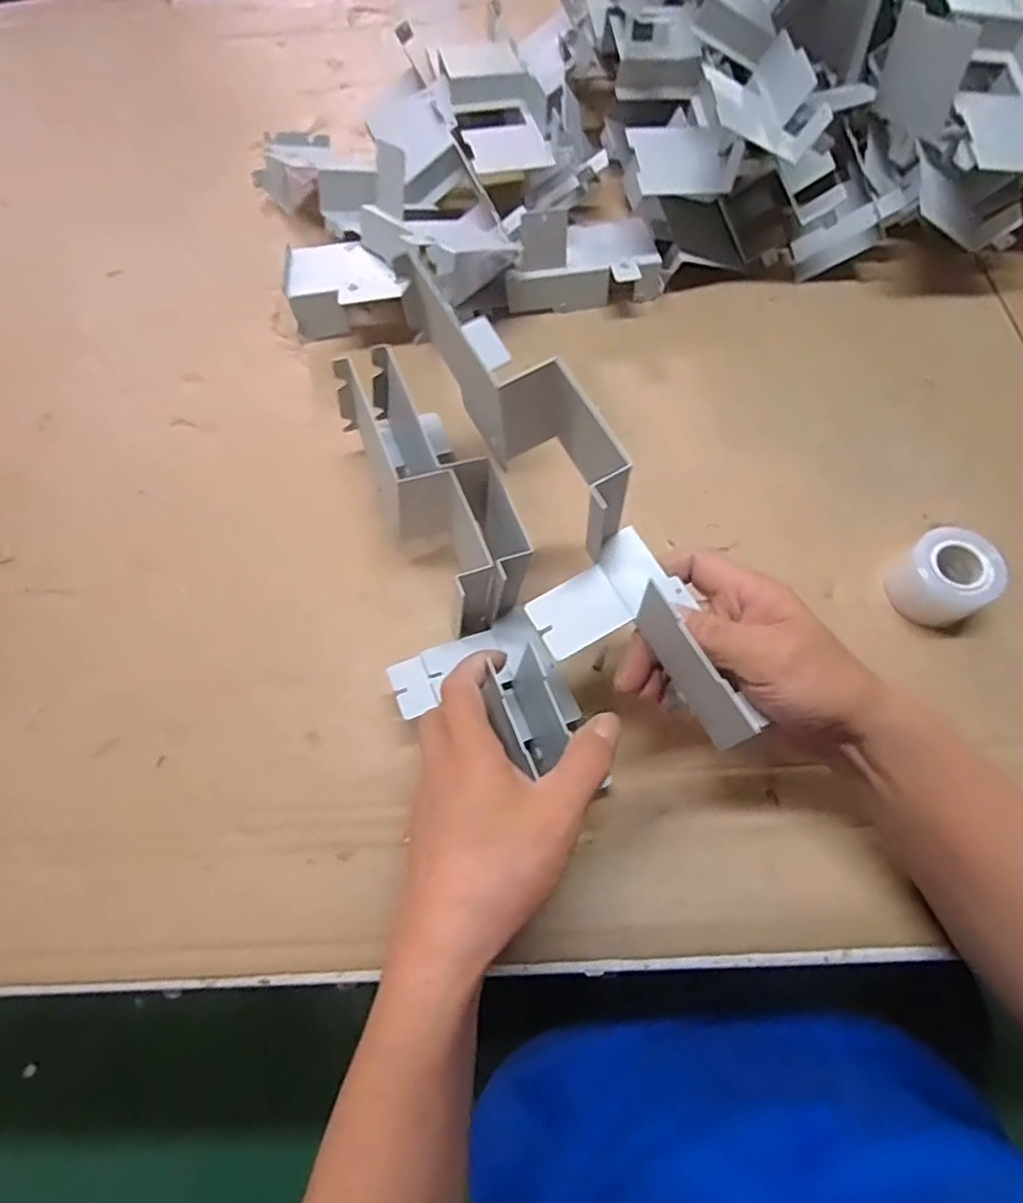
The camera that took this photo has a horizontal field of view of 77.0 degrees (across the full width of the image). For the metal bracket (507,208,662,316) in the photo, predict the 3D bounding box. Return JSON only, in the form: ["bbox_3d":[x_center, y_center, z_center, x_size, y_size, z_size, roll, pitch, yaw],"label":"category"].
[{"bbox_3d":[0.060,-0.306,0.558,0.137,0.073,0.075,-3,66,0],"label":"metal bracket"}]

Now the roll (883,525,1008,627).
[{"bbox_3d":[0.291,-0.015,0.436,0.056,0.045,0.056,-1,66,2],"label":"roll"}]

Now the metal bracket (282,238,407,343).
[{"bbox_3d":[-0.146,-0.274,0.561,0.092,0.045,0.095,-17,67,-6],"label":"metal bracket"}]

